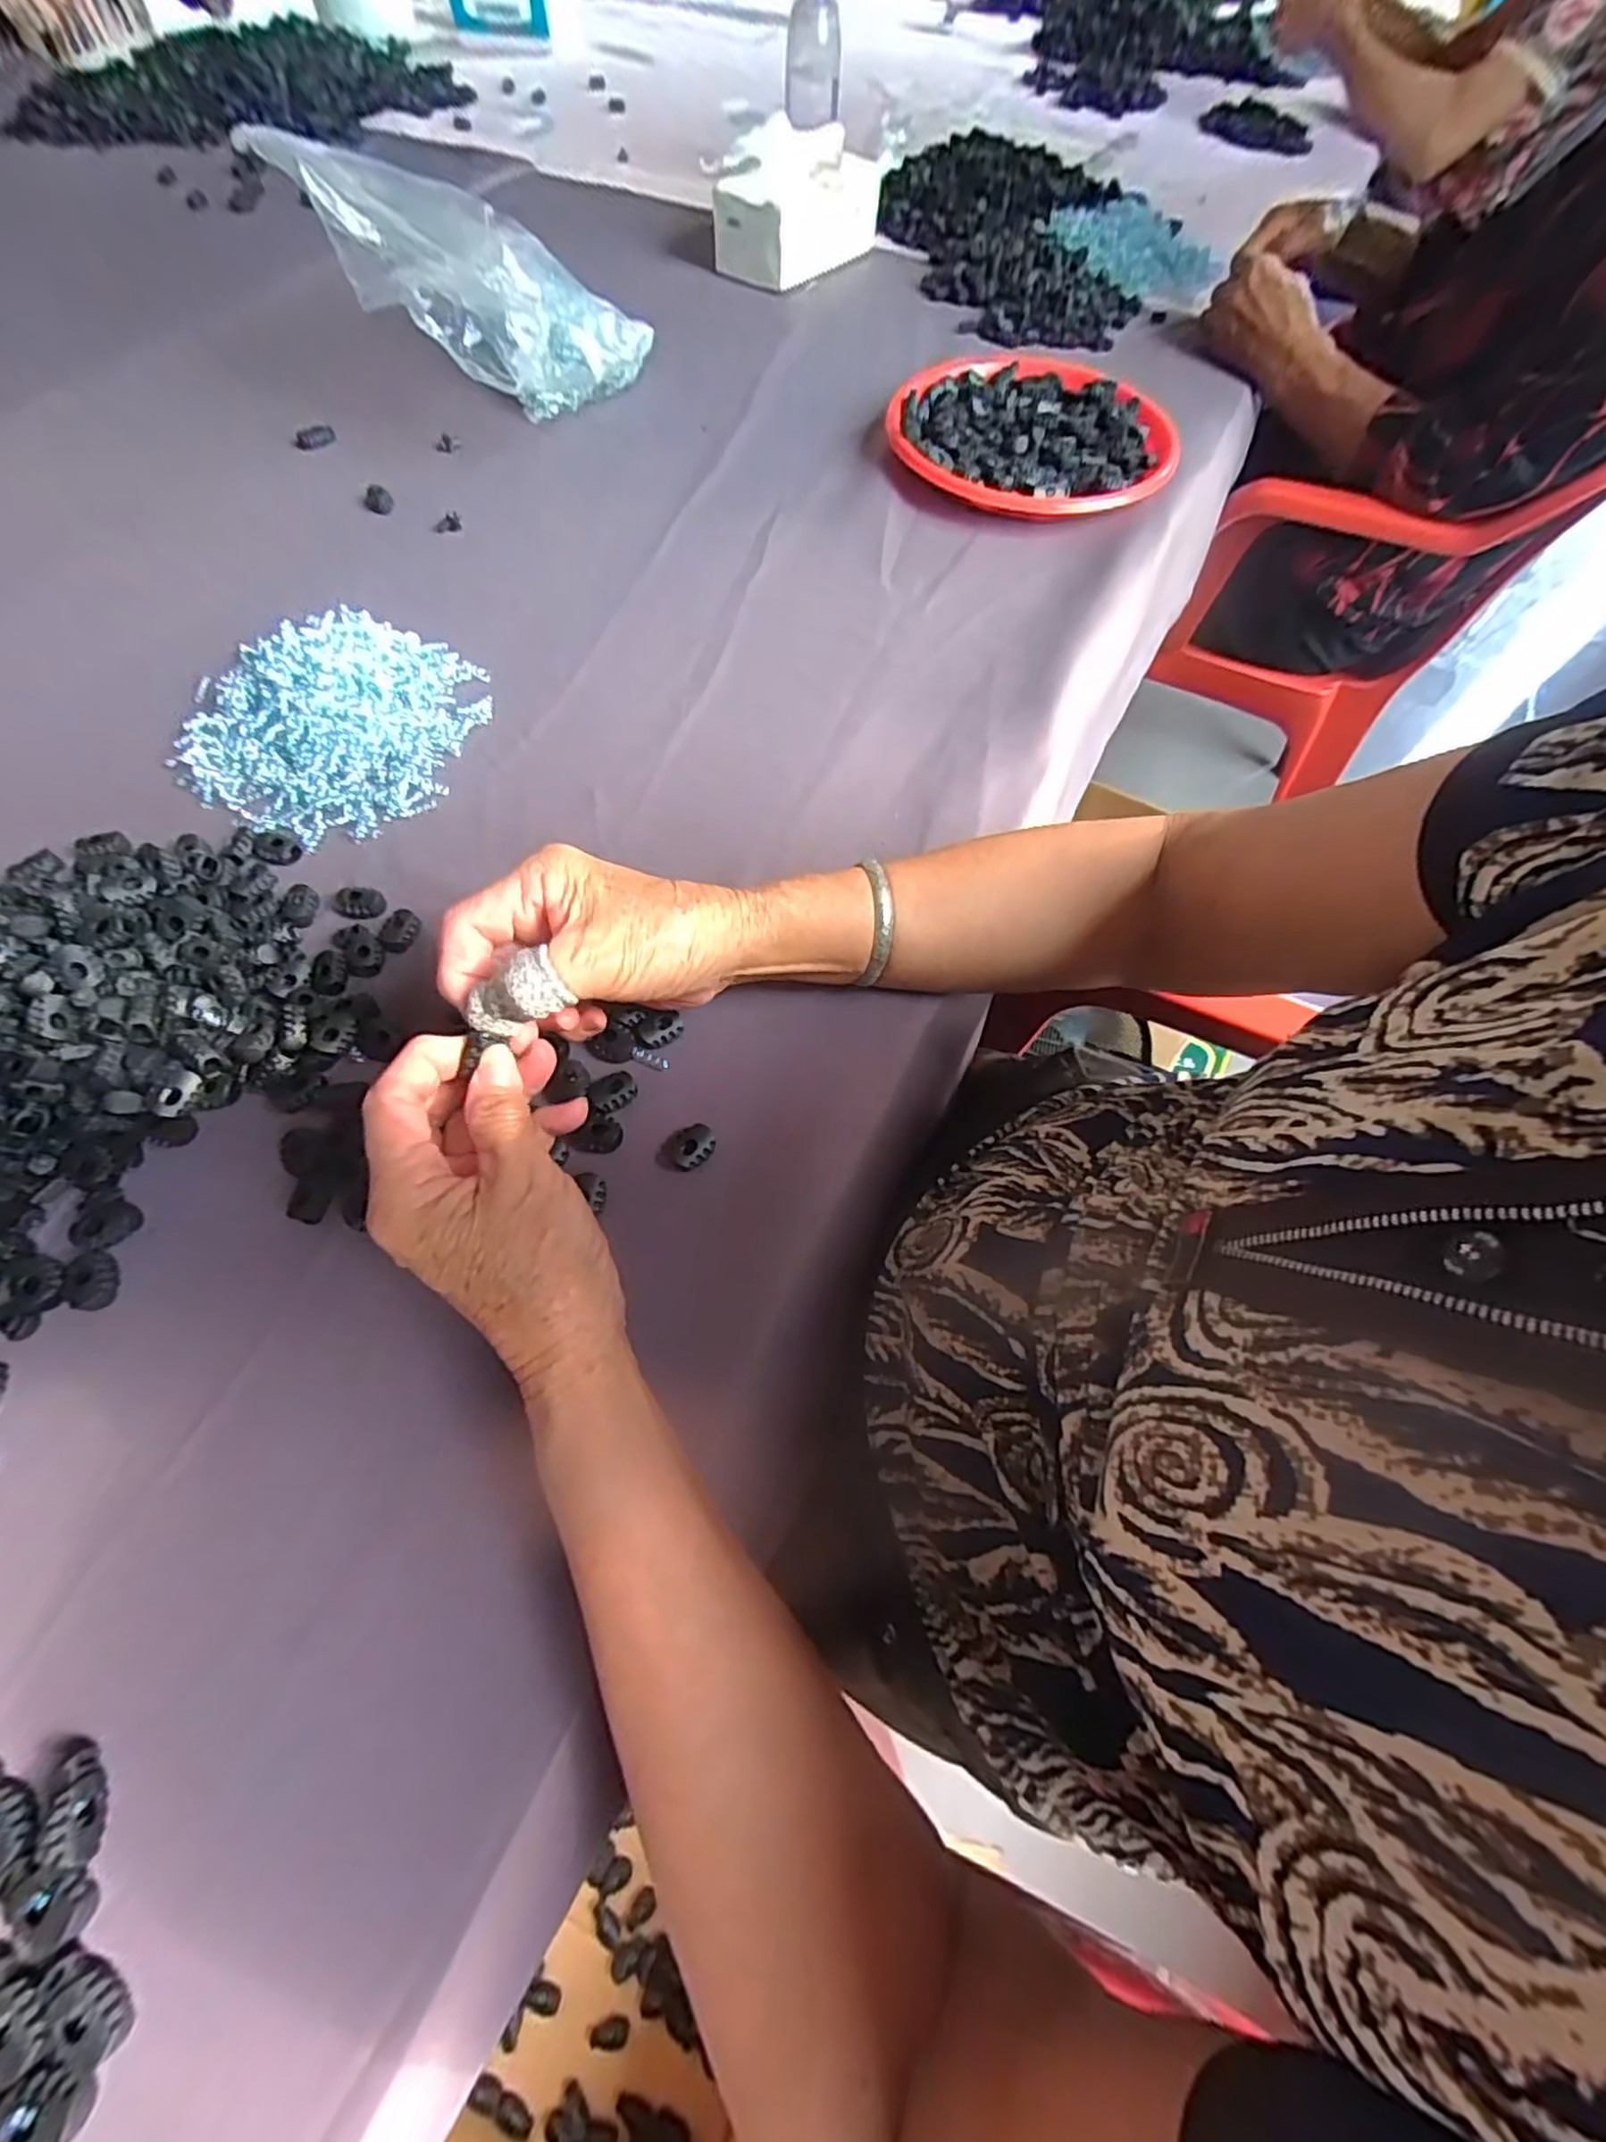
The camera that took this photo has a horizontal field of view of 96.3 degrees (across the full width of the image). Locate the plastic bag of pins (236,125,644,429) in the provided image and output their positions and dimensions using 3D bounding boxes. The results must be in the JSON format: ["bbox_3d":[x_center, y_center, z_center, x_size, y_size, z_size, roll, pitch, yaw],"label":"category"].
[{"bbox_3d":[-0.253,-0.603,0.558,0.177,0.139,0.182,41,70,17],"label":"plastic bag of pins"}]

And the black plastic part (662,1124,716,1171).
[{"bbox_3d":[-0.052,0.035,0.329,0.024,0.010,0.020,-33,69,-15],"label":"black plastic part"}]

